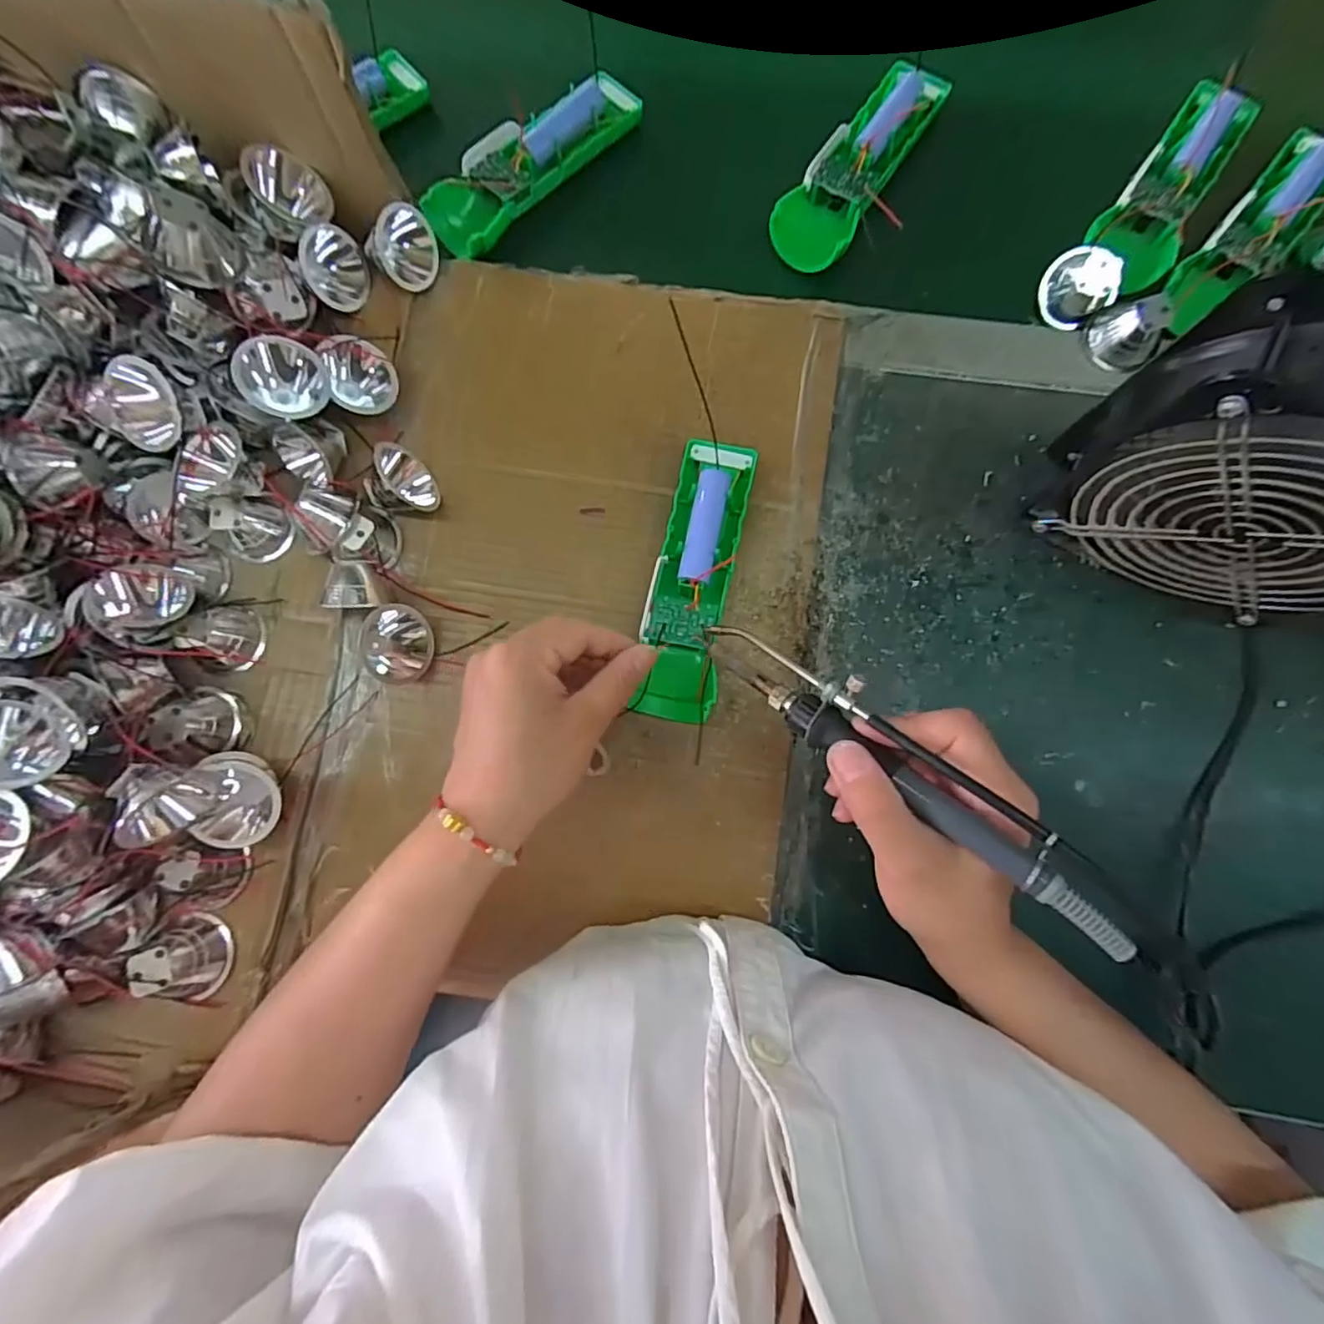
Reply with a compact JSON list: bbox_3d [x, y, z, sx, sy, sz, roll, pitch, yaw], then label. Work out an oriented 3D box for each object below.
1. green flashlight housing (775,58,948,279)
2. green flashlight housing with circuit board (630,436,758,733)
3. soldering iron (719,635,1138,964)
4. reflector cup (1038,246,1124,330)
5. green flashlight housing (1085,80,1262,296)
[{"bbox_3d":[0.121,-0.312,0.371,0.050,0.018,0.146,32,84,6],"label":"green flashlight housing"},{"bbox_3d":[0.018,-0.048,0.330,0.043,0.023,0.158,11,84,1],"label":"green flashlight housing with circuit board"},{"bbox_3d":[0.095,0.039,0.248,0.198,0.023,0.029,39,87,27],"label":"soldering iron"},{"bbox_3d":[0.251,-0.226,0.358,0.041,0.040,0.021,41,85,7],"label":"reflector cup"},{"bbox_3d":[0.305,-0.283,0.356,0.048,0.035,0.126,36,84,6],"label":"green flashlight housing"}]

